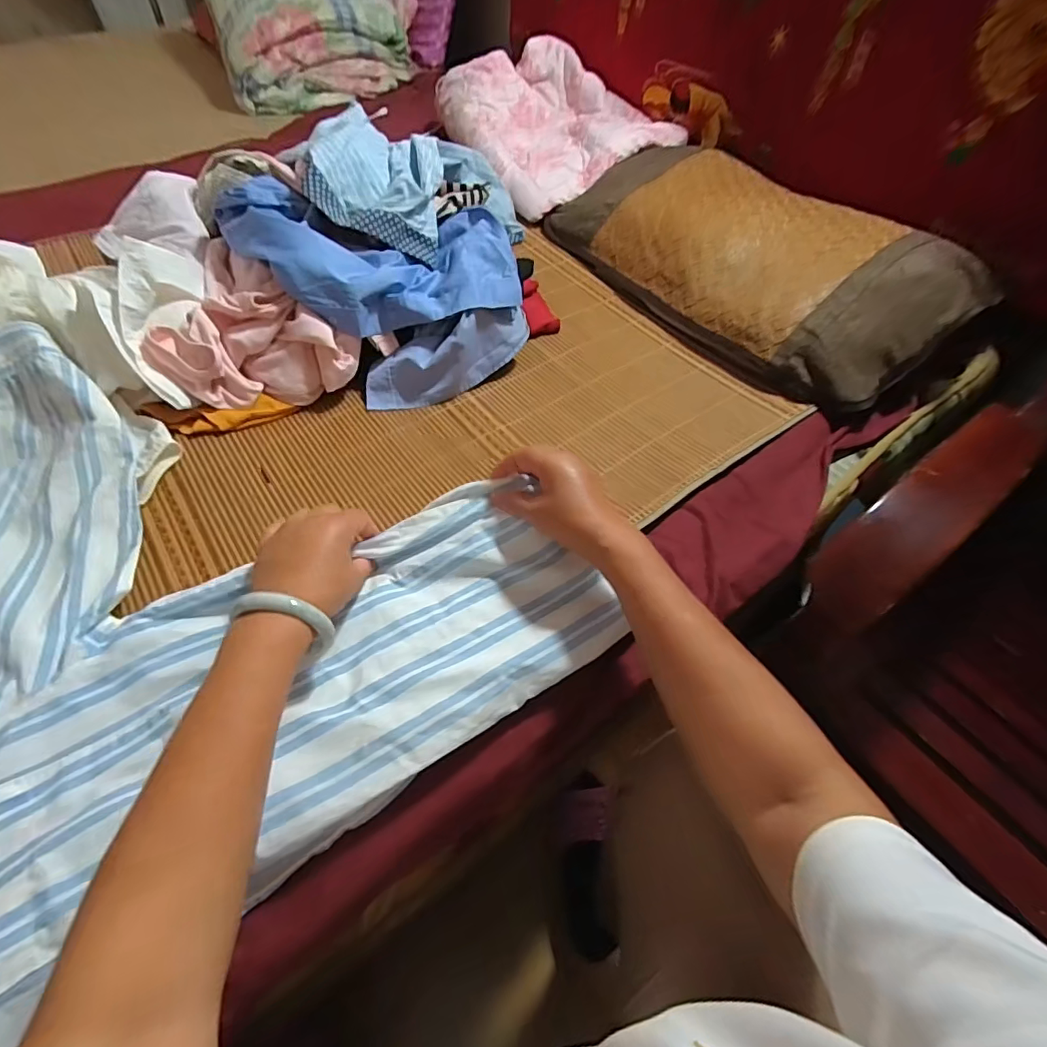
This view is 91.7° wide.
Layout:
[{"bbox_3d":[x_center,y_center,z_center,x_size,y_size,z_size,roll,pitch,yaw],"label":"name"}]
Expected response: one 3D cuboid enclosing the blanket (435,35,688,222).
[{"bbox_3d":[0.061,-0.824,1.041,0.350,0.128,0.443,-23,59,-18],"label":"blanket"}]

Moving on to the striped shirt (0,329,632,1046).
[{"bbox_3d":[-0.350,0.036,0.452,0.624,0.060,0.611,-33,63,-23],"label":"striped shirt"}]

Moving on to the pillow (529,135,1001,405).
[{"bbox_3d":[0.342,-0.433,0.791,0.309,0.109,0.617,-29,61,-21],"label":"pillow"}]

